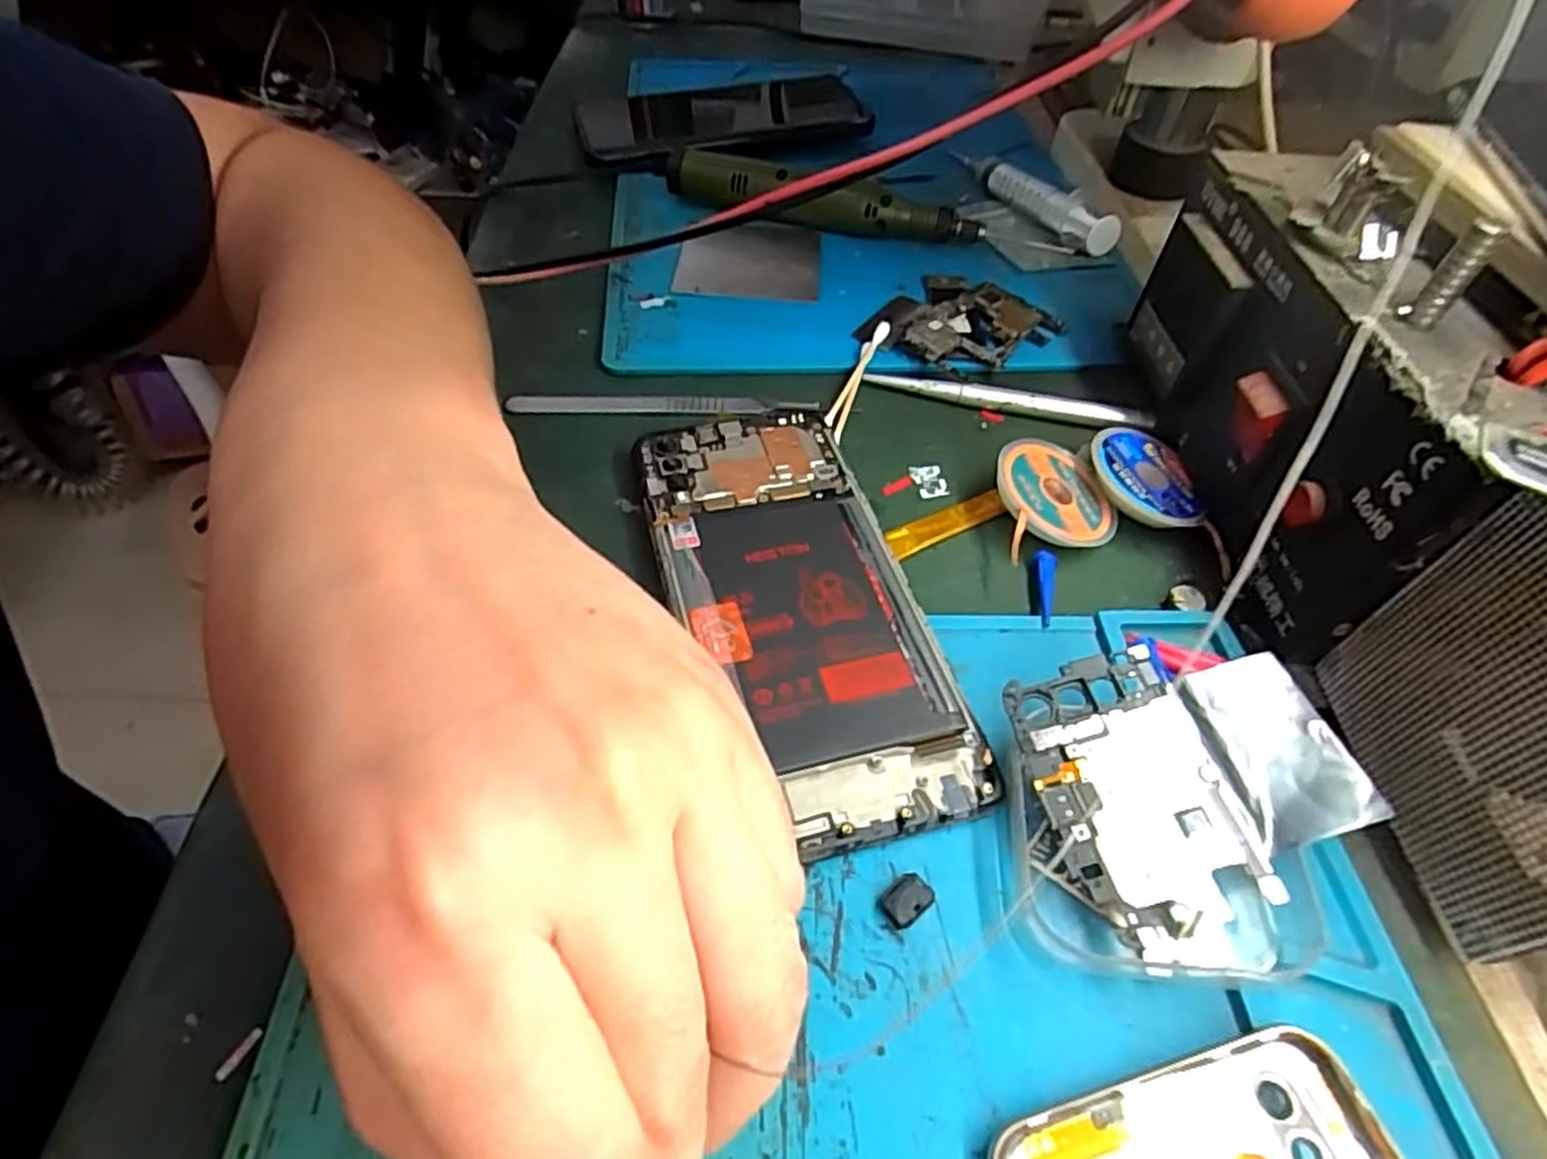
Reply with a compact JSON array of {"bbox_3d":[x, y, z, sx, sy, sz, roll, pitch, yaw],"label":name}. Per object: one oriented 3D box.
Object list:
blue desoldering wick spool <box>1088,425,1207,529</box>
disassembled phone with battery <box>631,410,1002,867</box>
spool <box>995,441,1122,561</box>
[{"bbox_3d":[0.131,-0.037,0.272,0.041,0.007,0.040,32,53,3],"label":"blue desoldering wick spool"},{"bbox_3d":[0.005,0.005,0.236,0.070,0.010,0.158,-11,52,-11],"label":"disassembled phone with battery"},{"bbox_3d":[0.093,-0.027,0.264,0.046,0.016,0.045,1,50,-2],"label":"spool"}]

